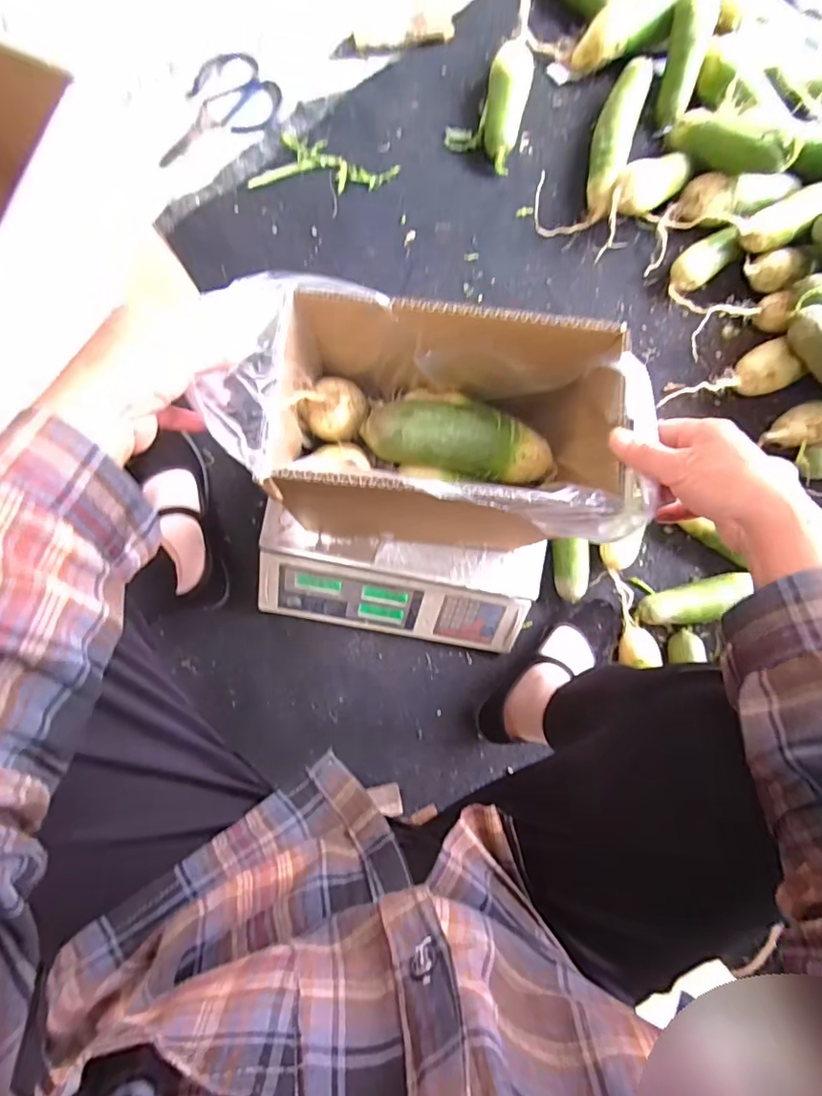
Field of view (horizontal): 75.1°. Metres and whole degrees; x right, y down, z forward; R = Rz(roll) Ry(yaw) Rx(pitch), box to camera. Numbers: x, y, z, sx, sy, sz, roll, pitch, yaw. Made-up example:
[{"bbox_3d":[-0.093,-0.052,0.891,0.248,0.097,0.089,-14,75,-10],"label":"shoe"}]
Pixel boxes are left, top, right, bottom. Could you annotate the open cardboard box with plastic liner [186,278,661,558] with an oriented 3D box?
[{"bbox_3d":[0.026,-0.101,0.444,0.292,0.152,0.150,8,86,-4],"label":"open cardboard box with plastic liner"}]

